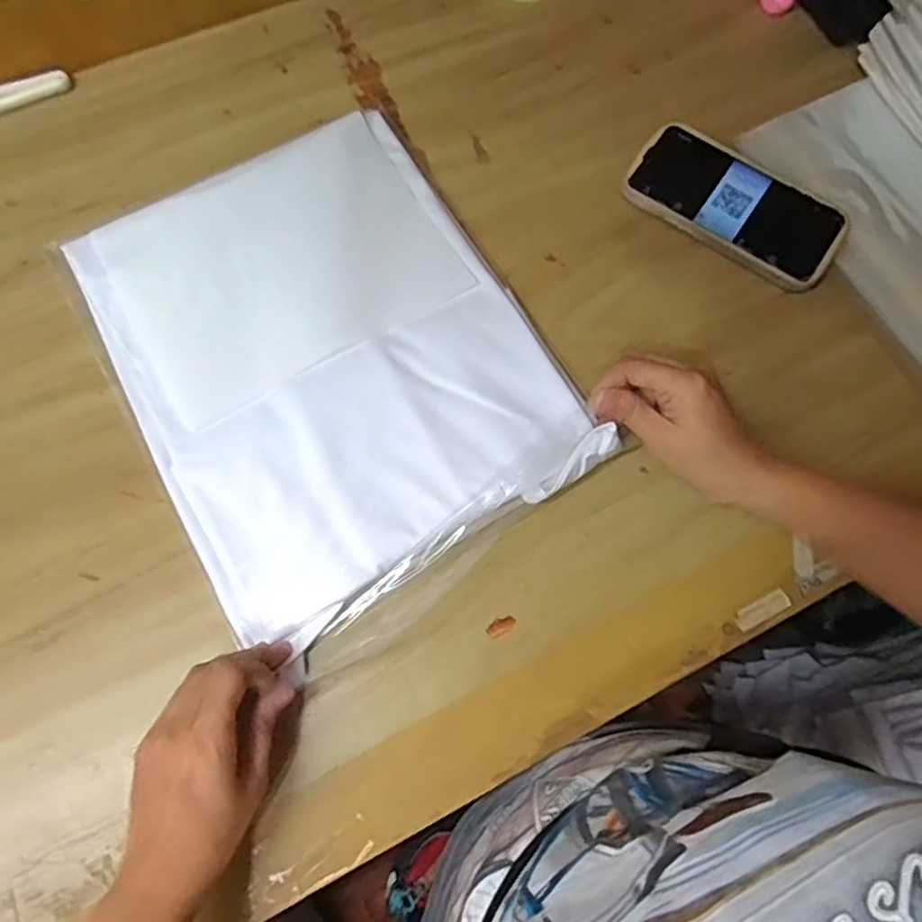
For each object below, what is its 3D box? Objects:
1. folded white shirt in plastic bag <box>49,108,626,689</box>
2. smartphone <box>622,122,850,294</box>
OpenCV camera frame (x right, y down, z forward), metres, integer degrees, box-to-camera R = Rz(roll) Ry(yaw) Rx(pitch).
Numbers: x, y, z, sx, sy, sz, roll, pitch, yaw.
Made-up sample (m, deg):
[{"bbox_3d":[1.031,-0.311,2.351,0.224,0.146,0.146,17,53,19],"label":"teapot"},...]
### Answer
[{"bbox_3d":[-0.088,-0.075,0.433,0.264,0.017,0.321,-30,76,-11],"label":"folded white shirt in plastic bag"},{"bbox_3d":[0.207,-0.195,0.487,0.160,0.011,0.089,35,75,9],"label":"smartphone"}]

